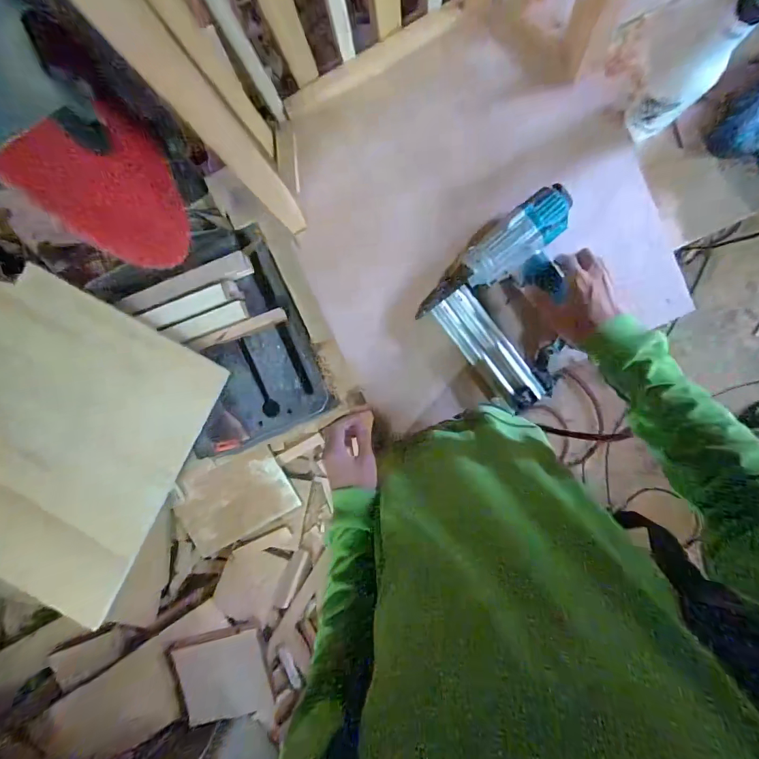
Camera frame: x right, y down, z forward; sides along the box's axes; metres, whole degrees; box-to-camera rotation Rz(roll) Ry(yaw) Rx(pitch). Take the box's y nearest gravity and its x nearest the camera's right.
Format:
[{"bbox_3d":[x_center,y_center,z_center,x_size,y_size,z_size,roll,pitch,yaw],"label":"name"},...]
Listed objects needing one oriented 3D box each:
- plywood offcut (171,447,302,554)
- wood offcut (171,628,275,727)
[{"bbox_3d":[-0.498,0.402,1.347,0.380,0.022,0.265,-29,90,2],"label":"plywood offcut"},{"bbox_3d":[-0.505,0.970,1.279,0.266,0.015,0.244,-15,82,-8],"label":"wood offcut"}]

